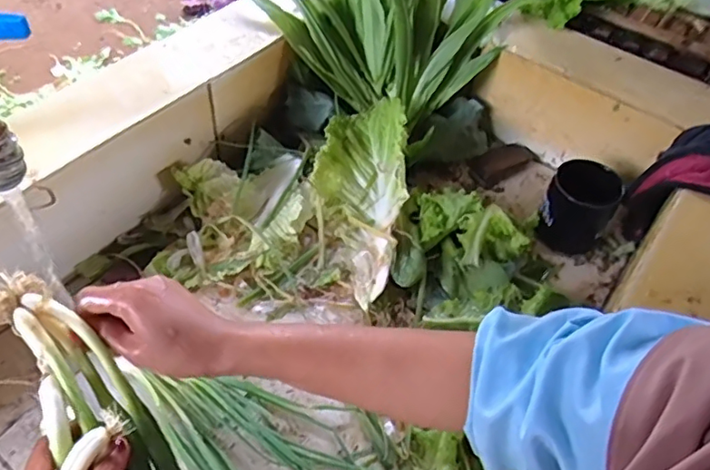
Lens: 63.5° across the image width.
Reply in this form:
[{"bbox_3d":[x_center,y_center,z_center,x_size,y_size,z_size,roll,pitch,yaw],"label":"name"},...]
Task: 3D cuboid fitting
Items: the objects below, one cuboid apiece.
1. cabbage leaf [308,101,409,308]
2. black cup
[{"bbox_3d":[0.006,-0.045,0.714,0.117,0.076,0.275,1,67,-5],"label":"cabbage leaf"},{"bbox_3d":[0.281,-0.036,0.727,0.079,0.100,0.083,3,50,-3],"label":"black cup"}]

